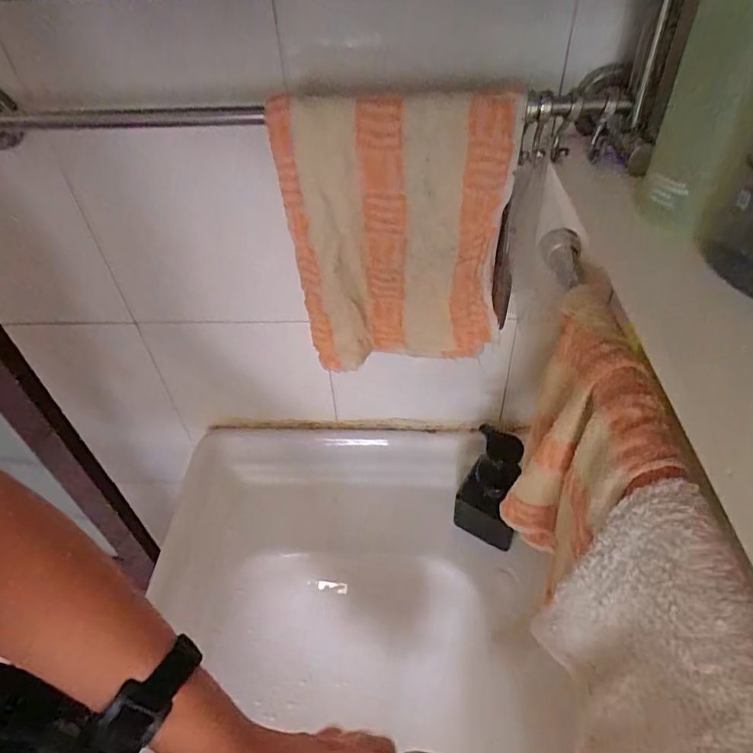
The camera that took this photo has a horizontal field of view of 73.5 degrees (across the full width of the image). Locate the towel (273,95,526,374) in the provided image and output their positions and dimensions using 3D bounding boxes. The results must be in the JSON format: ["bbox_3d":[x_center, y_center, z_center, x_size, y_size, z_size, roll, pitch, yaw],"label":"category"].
[{"bbox_3d":[0.014,-0.095,0.373,0.157,0.196,0.045,-2,43,1],"label":"towel"}]

